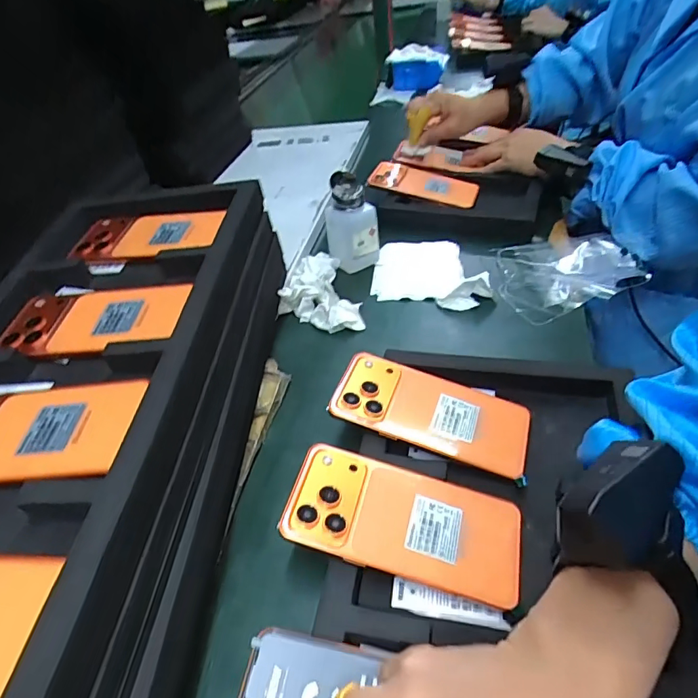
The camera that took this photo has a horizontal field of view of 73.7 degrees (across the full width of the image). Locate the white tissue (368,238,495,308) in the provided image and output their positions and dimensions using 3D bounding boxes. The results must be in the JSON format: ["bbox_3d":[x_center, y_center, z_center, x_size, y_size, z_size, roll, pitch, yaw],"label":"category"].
[{"bbox_3d":[0.105,-0.103,0.594,0.142,0.029,0.124,2,44,14],"label":"white tissue"}]

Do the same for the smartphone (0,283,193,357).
[{"bbox_3d":[-0.216,-0.028,0.391,0.158,0.015,0.077,-4,43,7],"label":"smartphone"}]

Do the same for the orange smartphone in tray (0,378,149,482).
[{"bbox_3d":[-0.222,0.055,0.315,0.157,0.010,0.078,-6,43,5],"label":"orange smartphone in tray"}]

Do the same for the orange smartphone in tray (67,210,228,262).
[{"bbox_3d":[-0.205,-0.115,0.470,0.153,0.016,0.066,0,44,11],"label":"orange smartphone in tray"}]

